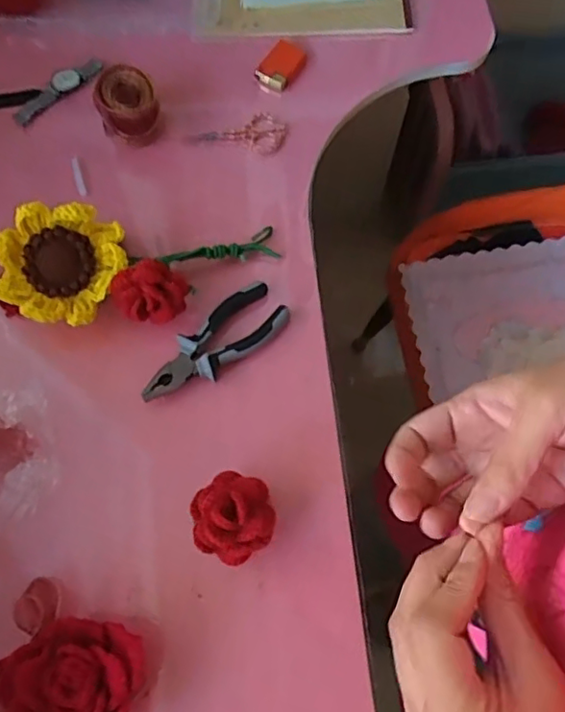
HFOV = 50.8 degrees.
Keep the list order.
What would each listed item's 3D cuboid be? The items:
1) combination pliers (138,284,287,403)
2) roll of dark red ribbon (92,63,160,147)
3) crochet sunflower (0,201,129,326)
[{"bbox_3d":[-0.064,-0.010,0.553,0.150,0.018,0.054,-38,75,-13],"label":"combination pliers"},{"bbox_3d":[-0.162,-0.265,0.635,0.066,0.054,0.071,-18,71,-7],"label":"roll of dark red ribbon"},{"bbox_3d":[-0.201,-0.086,0.539,0.103,0.030,0.107,21,86,-14],"label":"crochet sunflower"}]

